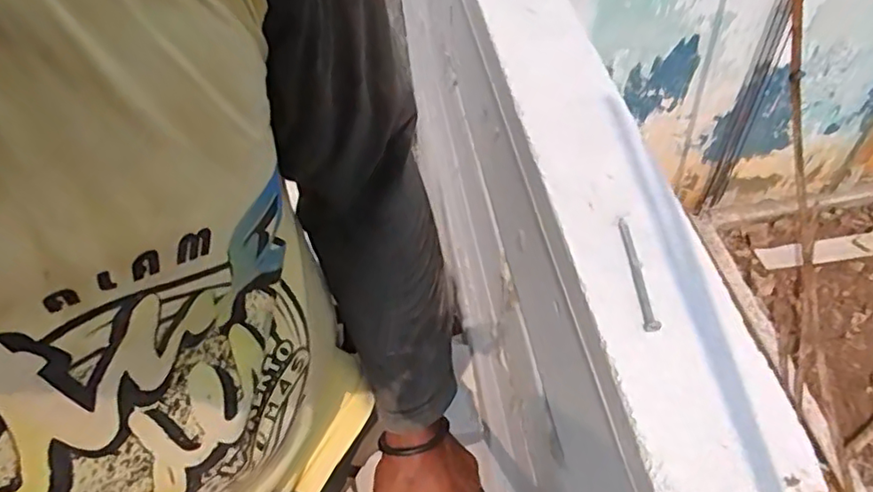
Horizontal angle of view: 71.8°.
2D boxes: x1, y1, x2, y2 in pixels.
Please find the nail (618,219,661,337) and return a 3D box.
[{"bbox_3d":[0.107,0.014,0.323,0.007,0.005,0.073,-3,51,2],"label":"nail"}]

